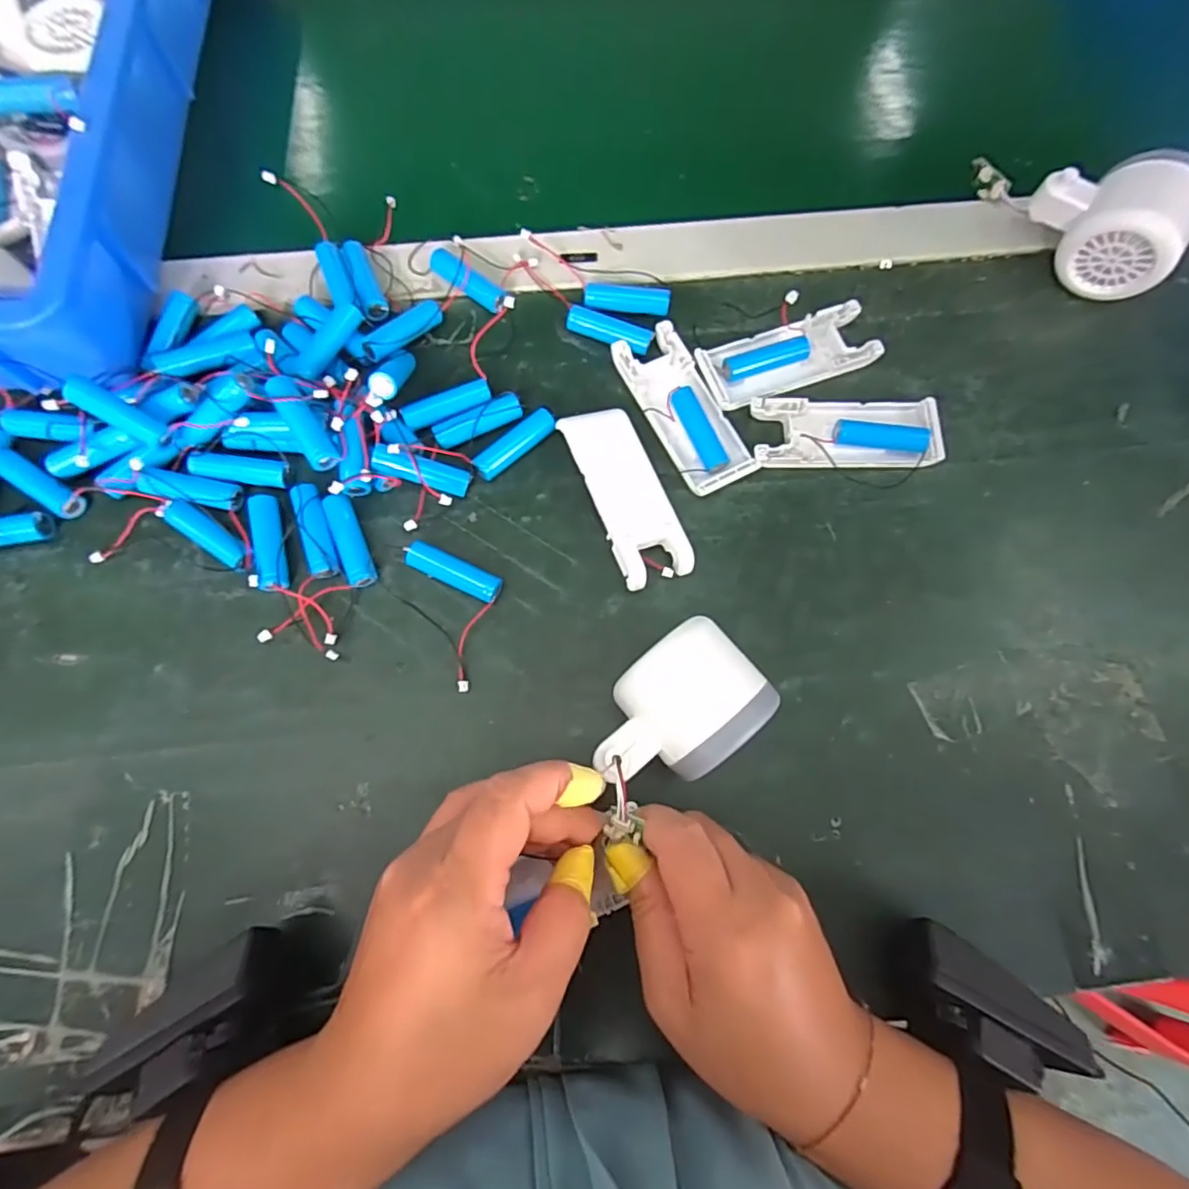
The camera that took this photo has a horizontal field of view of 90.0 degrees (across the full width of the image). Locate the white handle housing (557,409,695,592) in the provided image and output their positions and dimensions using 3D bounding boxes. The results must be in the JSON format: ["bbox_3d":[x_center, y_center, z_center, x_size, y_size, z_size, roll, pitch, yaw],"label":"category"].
[{"bbox_3d":[0.017,-0.054,0.324,0.038,0.016,0.103,-21,77,-7],"label":"white handle housing"}]

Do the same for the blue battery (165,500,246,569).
[{"bbox_3d":[-0.201,-0.031,0.311,0.053,0.012,0.013,37,78,7],"label":"blue battery"}]

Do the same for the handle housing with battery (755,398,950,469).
[{"bbox_3d":[0.143,-0.092,0.339,0.104,0.011,0.041,1,76,-1],"label":"handle housing with battery"}]

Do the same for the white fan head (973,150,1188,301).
[{"bbox_3d":[0.291,-0.234,0.358,0.121,0.057,0.060,30,77,6],"label":"white fan head"}]

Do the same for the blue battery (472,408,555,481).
[{"bbox_3d":[-0.045,-0.083,0.331,0.051,0.013,0.013,-41,80,-11],"label":"blue battery"}]

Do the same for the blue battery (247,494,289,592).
[{"bbox_3d":[-0.170,-0.028,0.310,0.015,0.012,0.055,-14,77,-5],"label":"blue battery"}]

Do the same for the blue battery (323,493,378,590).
[{"bbox_3d":[-0.129,-0.029,0.314,0.015,0.011,0.052,-22,78,-7],"label":"blue battery"}]

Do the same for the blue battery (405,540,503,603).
[{"bbox_3d":[-0.073,-0.011,0.311,0.049,0.015,0.014,23,76,4],"label":"blue battery"}]

